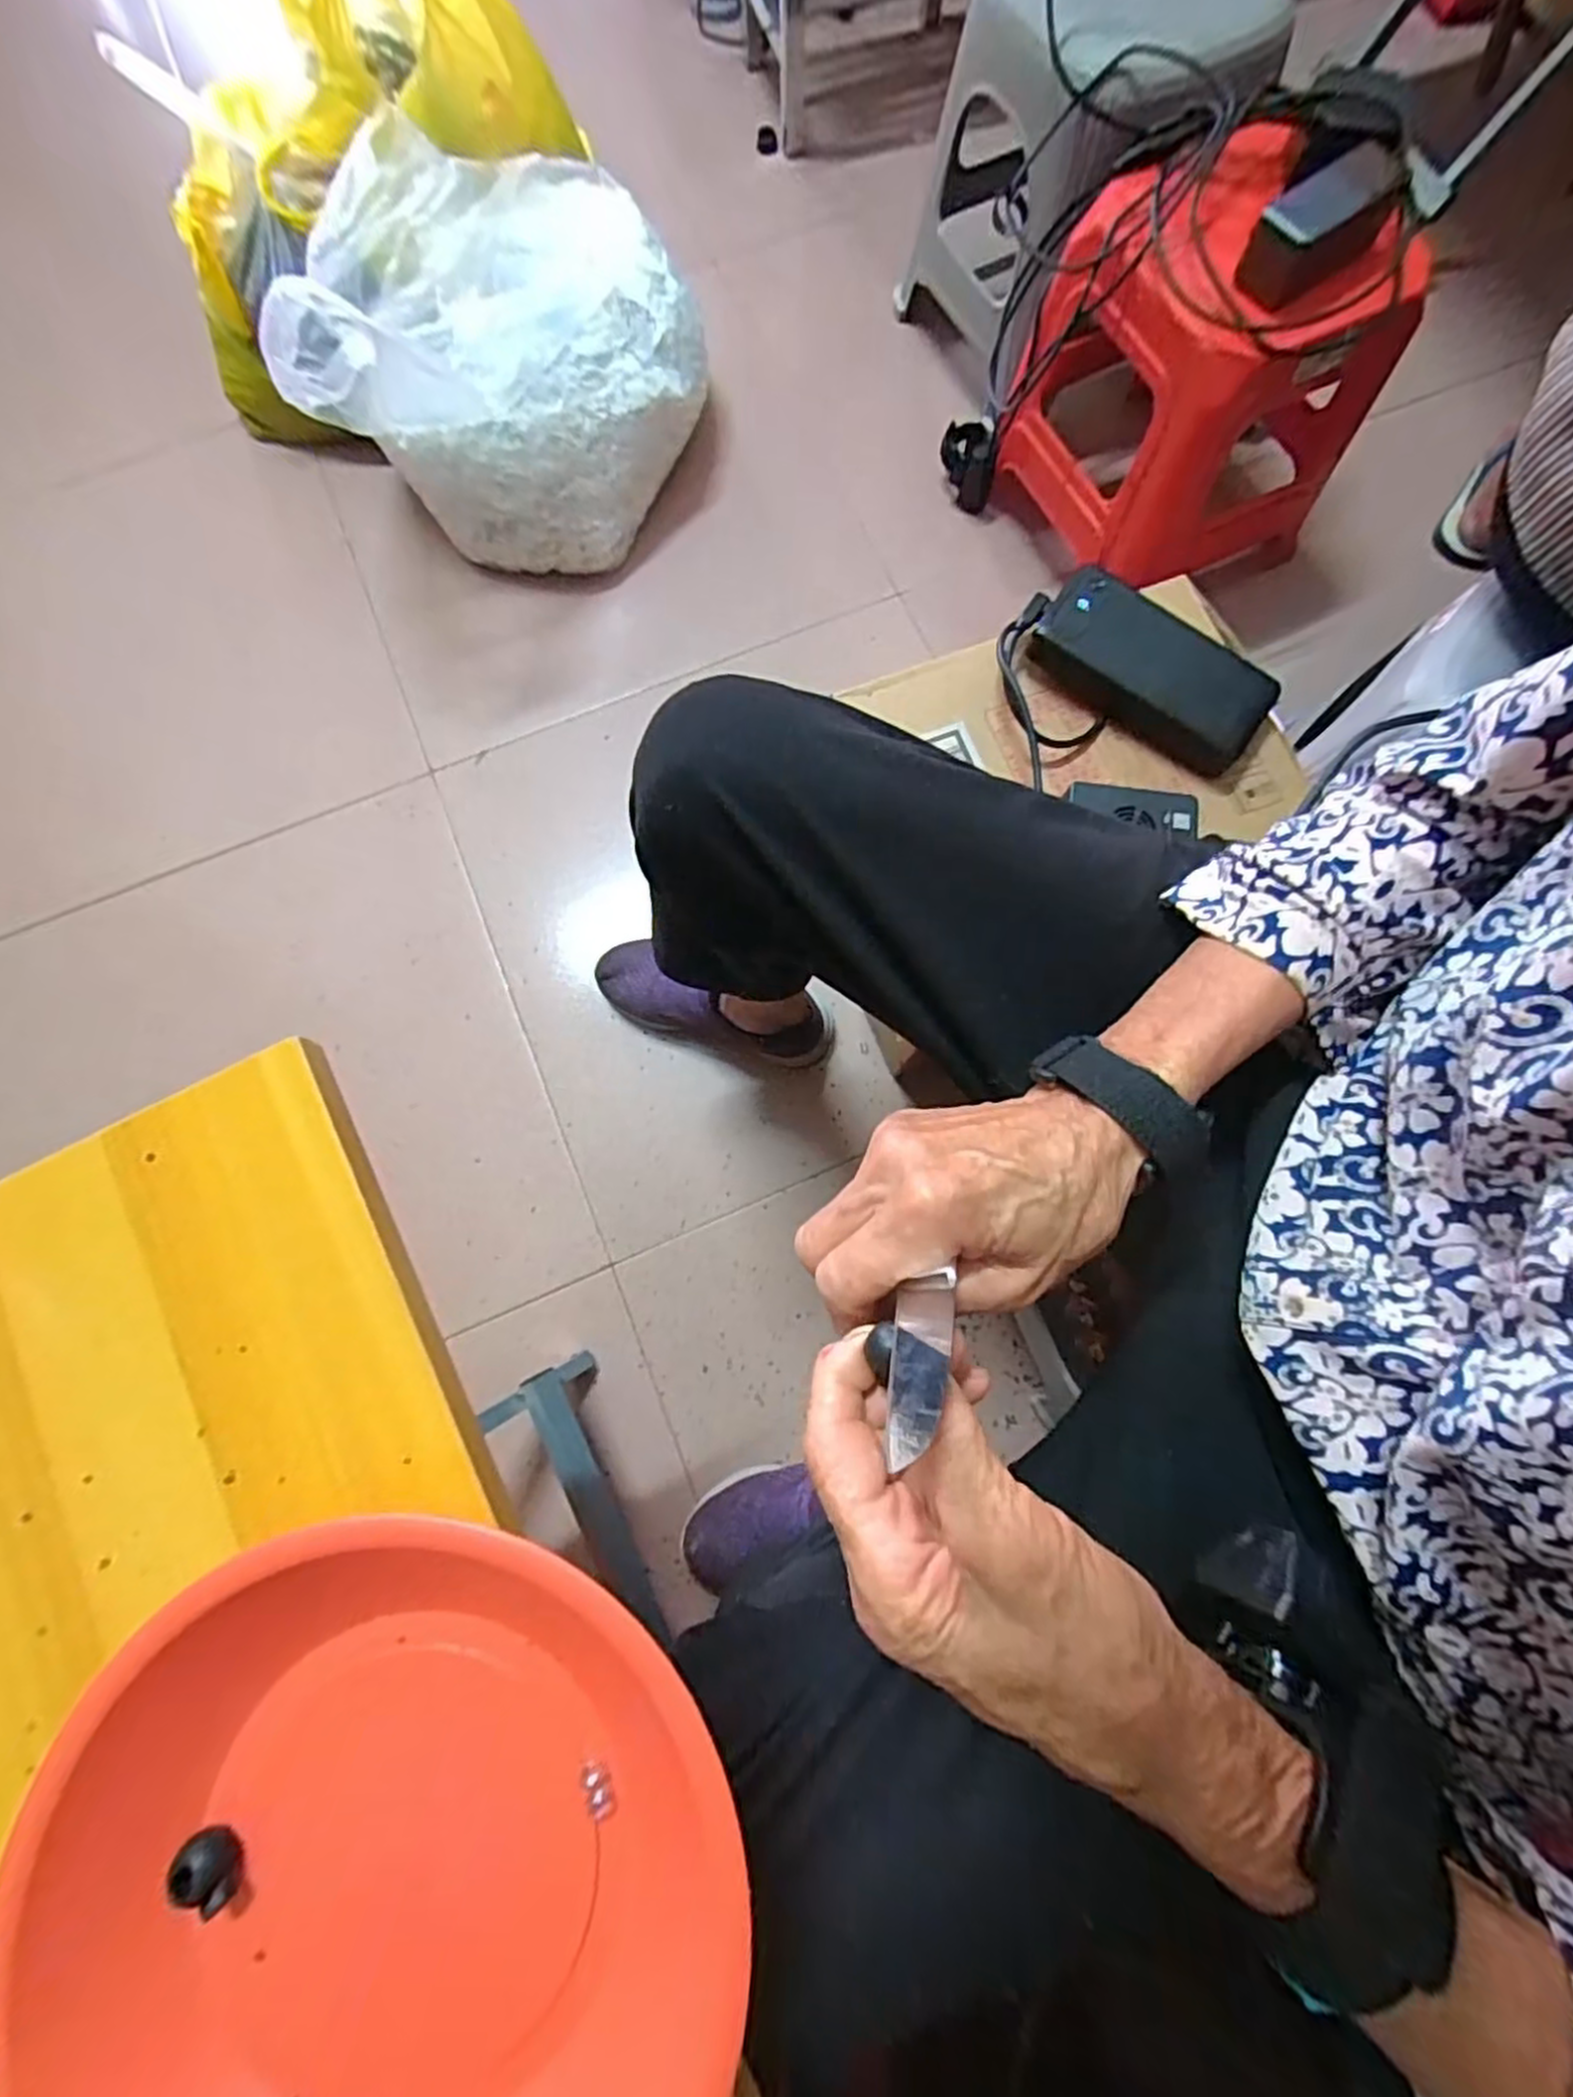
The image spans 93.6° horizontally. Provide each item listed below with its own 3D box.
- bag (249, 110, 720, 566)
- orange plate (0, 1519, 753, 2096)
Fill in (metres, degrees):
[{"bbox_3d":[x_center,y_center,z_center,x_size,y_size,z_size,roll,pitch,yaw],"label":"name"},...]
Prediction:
[{"bbox_3d":[-0.300,-0.758,0.821,0.399,0.304,0.305,-14,77,-1],"label":"bag"},{"bbox_3d":[-0.108,0.234,0.203,0.184,0.034,0.189,0,77,2],"label":"orange plate"}]

